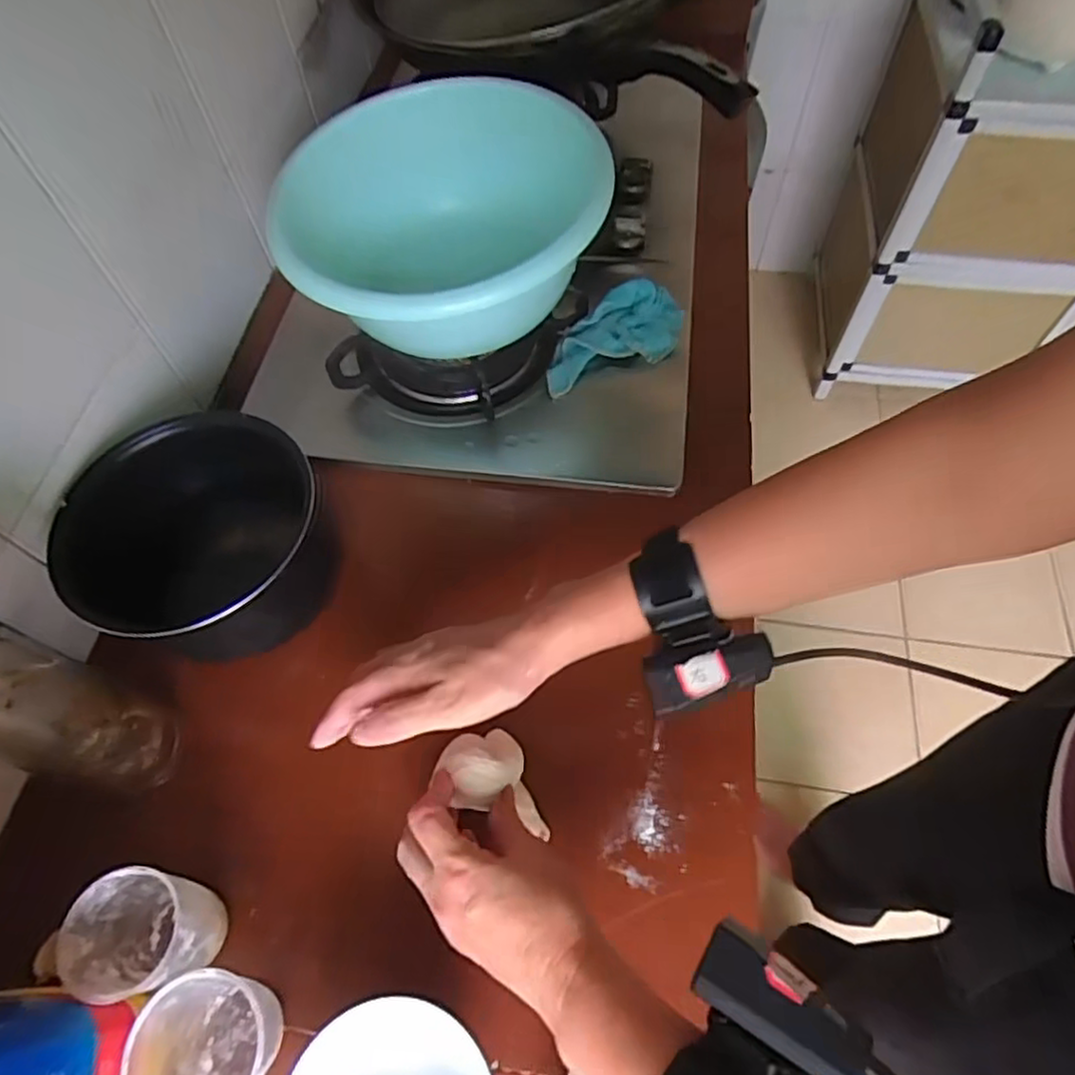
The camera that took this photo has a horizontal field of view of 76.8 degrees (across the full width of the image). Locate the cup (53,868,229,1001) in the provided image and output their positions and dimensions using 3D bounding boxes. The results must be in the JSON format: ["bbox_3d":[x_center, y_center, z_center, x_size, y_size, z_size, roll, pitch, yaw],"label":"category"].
[{"bbox_3d":[-0.221,0.227,0.393,0.062,0.076,0.058,-1,61,2],"label":"cup"}]

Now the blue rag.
[{"bbox_3d":[0.070,-0.186,0.617,0.140,0.049,0.057,-19,62,-8],"label":"blue rag"}]

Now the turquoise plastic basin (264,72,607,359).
[{"bbox_3d":[-0.071,-0.257,0.557,0.242,0.098,0.266,8,61,7],"label":"turquoise plastic basin"}]

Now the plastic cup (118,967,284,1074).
[{"bbox_3d":[-0.181,0.282,0.373,0.063,0.068,0.062,-1,61,2],"label":"plastic cup"}]

